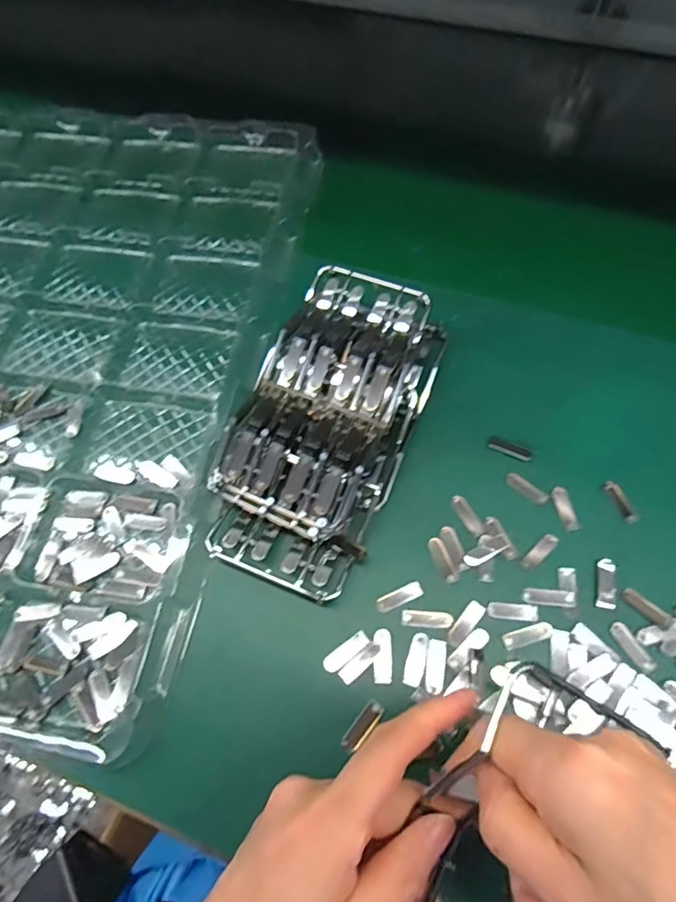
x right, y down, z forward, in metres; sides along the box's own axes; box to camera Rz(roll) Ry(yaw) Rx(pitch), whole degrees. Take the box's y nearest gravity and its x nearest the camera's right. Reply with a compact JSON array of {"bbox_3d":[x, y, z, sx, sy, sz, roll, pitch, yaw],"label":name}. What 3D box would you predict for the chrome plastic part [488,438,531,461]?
[{"bbox_3d":[0.114,-0.001,0.329,0.027,0.005,0.007,23,69,13],"label":"chrome plastic part"}]

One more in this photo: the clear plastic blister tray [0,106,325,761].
[{"bbox_3d":[-0.297,-0.098,0.392,0.506,0.030,0.506,8,66,7],"label":"clear plastic blister tray"}]

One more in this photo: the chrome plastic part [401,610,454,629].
[{"bbox_3d":[0.052,0.097,0.286,0.029,0.004,0.009,2,66,5],"label":"chrome plastic part"}]

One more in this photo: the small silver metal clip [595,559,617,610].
[{"bbox_3d":[0.157,0.078,0.291,0.011,0.004,0.029,12,67,9],"label":"small silver metal clip"}]

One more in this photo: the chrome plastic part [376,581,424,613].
[{"bbox_3d":[0.036,0.086,0.292,0.029,0.004,0.009,-24,66,-7],"label":"chrome plastic part"}]

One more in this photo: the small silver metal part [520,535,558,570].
[{"bbox_3d":[0.122,0.061,0.300,0.029,0.004,0.009,-39,69,-13],"label":"small silver metal part"}]

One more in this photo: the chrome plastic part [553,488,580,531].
[{"bbox_3d":[0.142,0.035,0.308,0.011,0.004,0.028,-11,65,-1],"label":"chrome plastic part"}]

